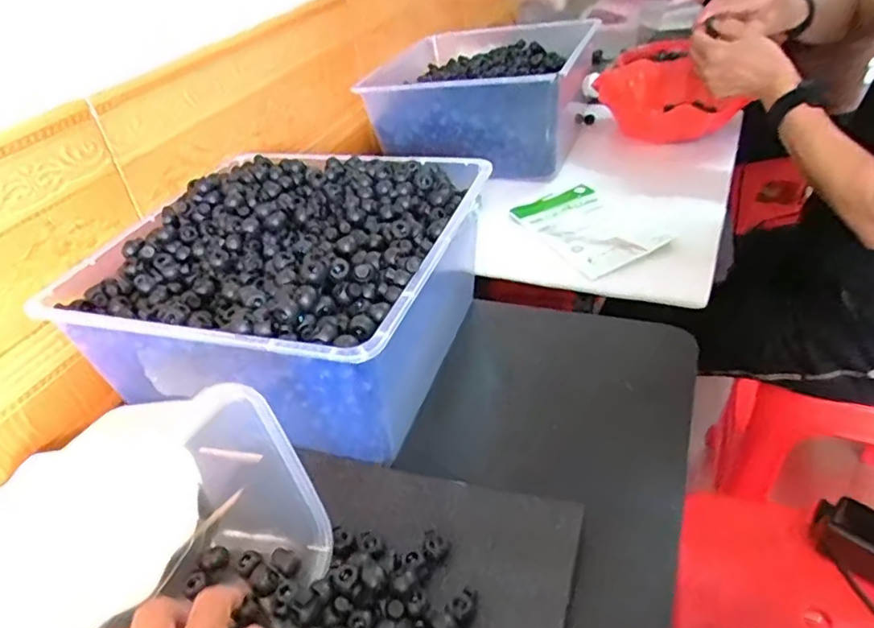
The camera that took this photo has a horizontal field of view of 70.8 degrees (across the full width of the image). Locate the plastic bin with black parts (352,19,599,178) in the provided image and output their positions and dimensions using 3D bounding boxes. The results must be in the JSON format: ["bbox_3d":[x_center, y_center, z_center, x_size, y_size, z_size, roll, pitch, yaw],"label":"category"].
[{"bbox_3d":[0.070,-0.327,0.922,0.273,0.142,0.345,7,38,18],"label":"plastic bin with black parts"}]

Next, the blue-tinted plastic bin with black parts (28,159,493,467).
[{"bbox_3d":[-0.123,-0.029,0.560,0.292,0.148,0.295,8,39,19],"label":"blue-tinted plastic bin with black parts"}]

